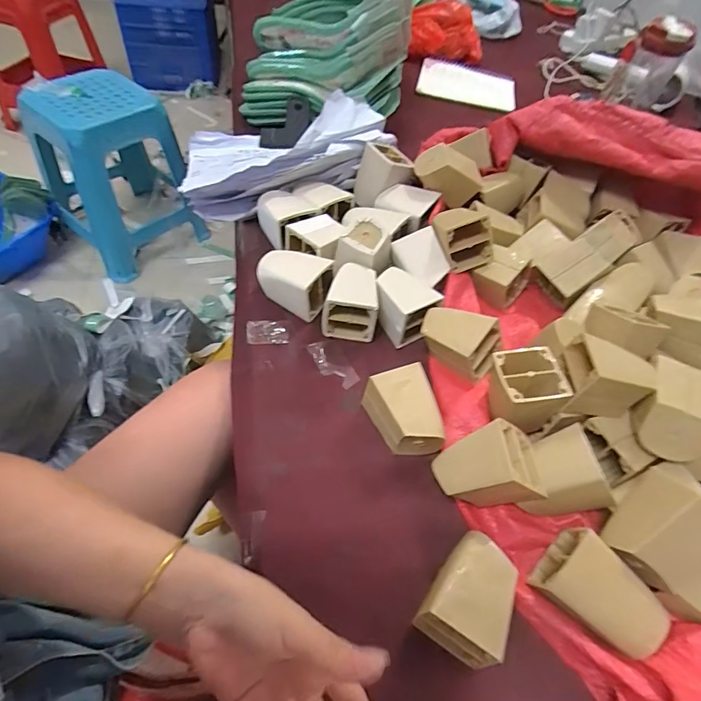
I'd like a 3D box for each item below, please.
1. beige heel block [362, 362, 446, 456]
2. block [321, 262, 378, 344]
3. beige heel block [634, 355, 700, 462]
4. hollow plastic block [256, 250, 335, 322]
[{"bbox_3d":[0.052,0.063,0.428,0.053,0.058,0.077,-16,56,-18],"label":"beige heel block"},{"bbox_3d":[0.002,-0.060,0.514,0.062,0.061,0.078,8,53,0],"label":"block"},{"bbox_3d":[0.288,0.050,0.392,0.056,0.039,0.082,28,55,14],"label":"beige heel block"},{"bbox_3d":[-0.067,-0.082,0.526,0.086,0.061,0.056,29,56,16],"label":"hollow plastic block"}]

